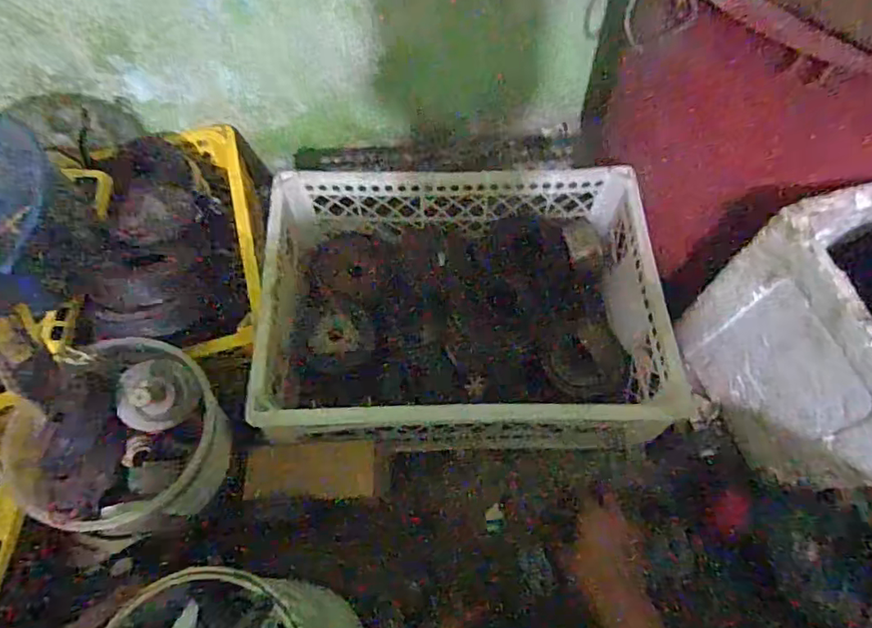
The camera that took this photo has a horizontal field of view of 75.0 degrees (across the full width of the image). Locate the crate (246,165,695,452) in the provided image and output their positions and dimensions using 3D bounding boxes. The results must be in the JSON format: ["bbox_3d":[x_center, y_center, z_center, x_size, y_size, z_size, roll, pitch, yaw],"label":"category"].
[{"bbox_3d":[0.038,-0.010,0.674,0.458,0.119,0.315,-2,63,-2],"label":"crate"}]

